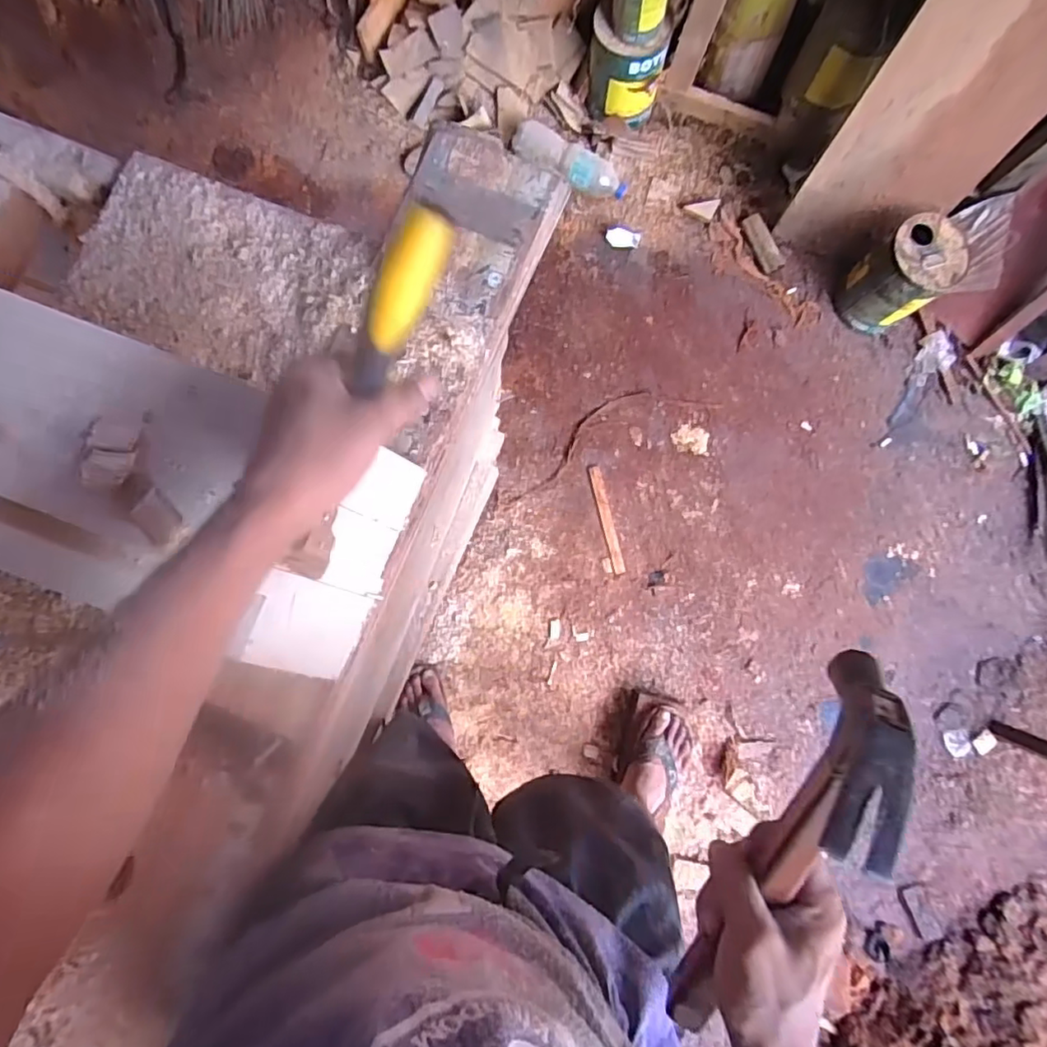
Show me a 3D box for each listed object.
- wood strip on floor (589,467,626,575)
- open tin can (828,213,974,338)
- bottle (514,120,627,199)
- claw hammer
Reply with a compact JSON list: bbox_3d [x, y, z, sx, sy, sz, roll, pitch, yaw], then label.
[{"bbox_3d":[0.186,-0.008,1.298,0.027,0.004,0.240,-12,83,-5],"label":"wood strip on floor"},{"bbox_3d":[0.819,-0.546,1.292,0.168,0.202,0.173,1,82,-4],"label":"open tin can"},{"bbox_3d":[0.104,-0.824,1.355,0.279,0.069,0.070,21,81,-1],"label":"bottle"},{"bbox_3d":[0.146,0.210,0.354,0.040,0.123,0.265,19,111,-1],"label":"claw hammer"}]

